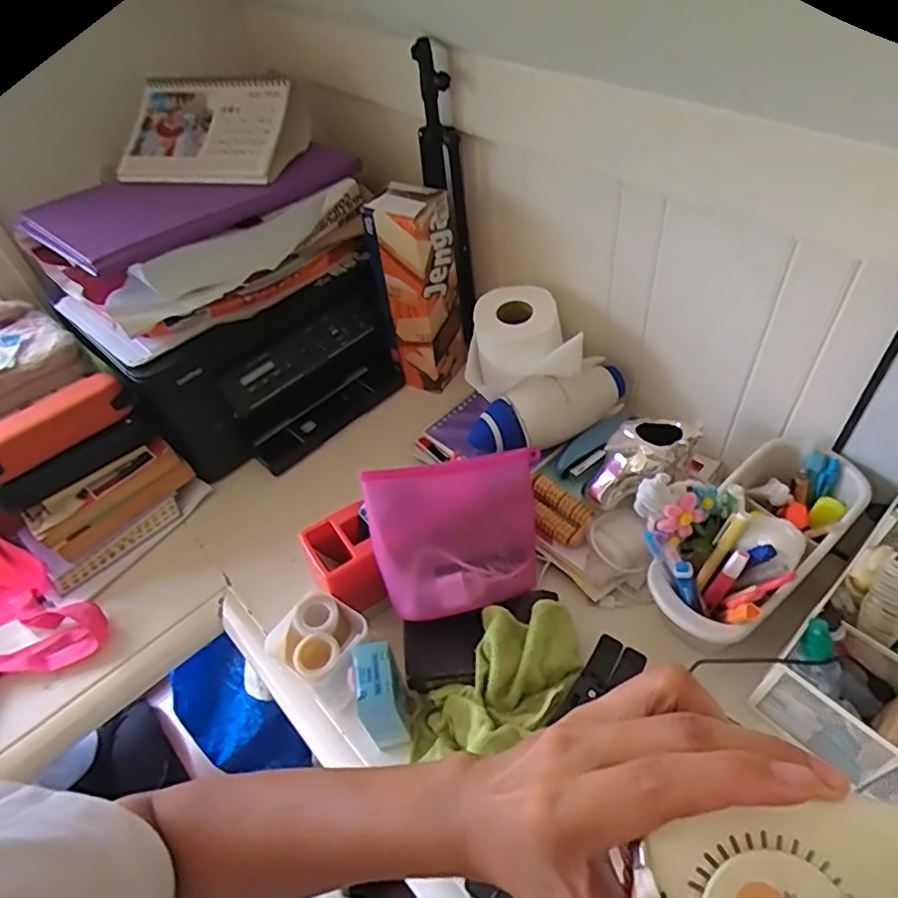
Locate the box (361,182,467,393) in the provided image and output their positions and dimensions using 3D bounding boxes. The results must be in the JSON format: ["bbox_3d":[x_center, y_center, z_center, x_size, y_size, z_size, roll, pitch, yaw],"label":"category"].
[{"bbox_3d":[-0.038,-0.211,0.812,0.085,0.266,0.086,21,53,24],"label":"box"}]

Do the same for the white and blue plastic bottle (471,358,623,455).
[{"bbox_3d":[0.121,-0.056,0.712,0.197,0.061,0.078,-30,51,-19],"label":"white and blue plastic bottle"}]

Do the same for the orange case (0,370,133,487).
[{"bbox_3d":[-0.454,-0.028,0.679,0.064,0.046,0.168,34,60,32],"label":"orange case"}]

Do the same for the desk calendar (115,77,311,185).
[{"bbox_3d":[-0.330,-0.426,0.802,0.238,0.086,0.167,2,48,9],"label":"desk calendar"}]

